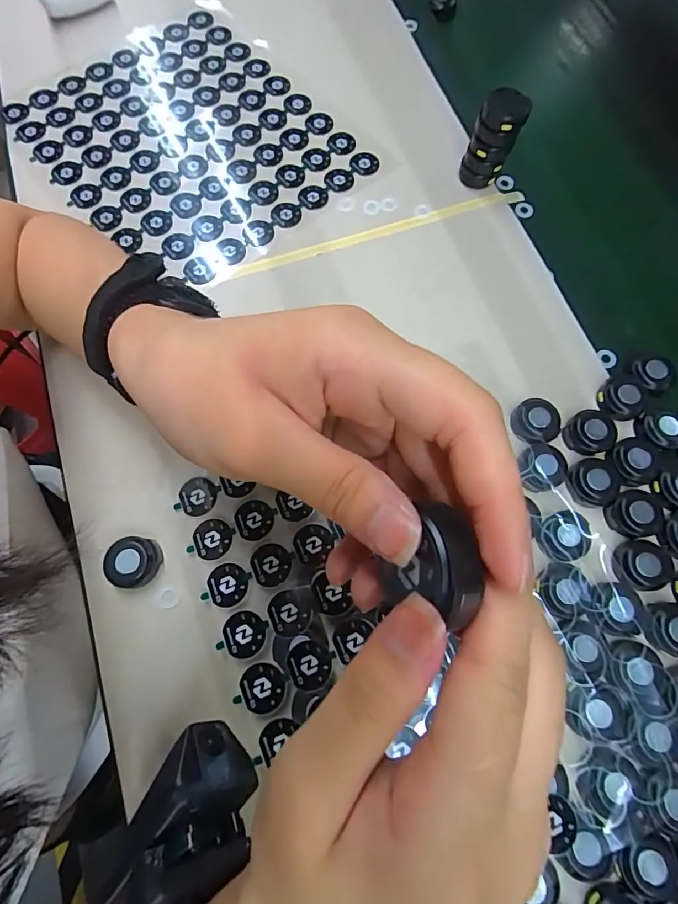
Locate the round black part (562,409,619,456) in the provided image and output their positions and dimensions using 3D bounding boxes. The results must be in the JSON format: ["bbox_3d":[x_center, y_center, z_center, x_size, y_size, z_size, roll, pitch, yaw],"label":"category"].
[{"bbox_3d":[0.164,-0.012,0.287,0.029,0.013,0.028,0,72,0],"label":"round black part"}]

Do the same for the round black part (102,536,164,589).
[{"bbox_3d":[-0.121,0.065,0.260,0.028,0.013,0.029,0,72,0],"label":"round black part"}]

